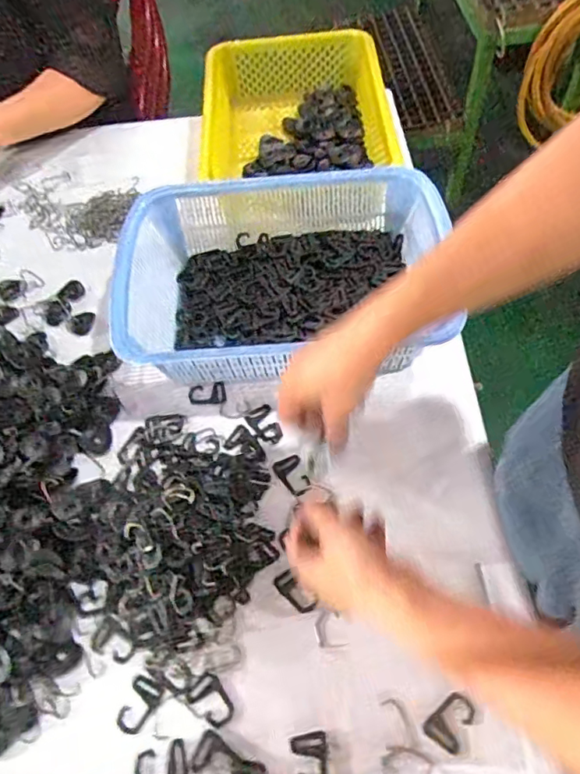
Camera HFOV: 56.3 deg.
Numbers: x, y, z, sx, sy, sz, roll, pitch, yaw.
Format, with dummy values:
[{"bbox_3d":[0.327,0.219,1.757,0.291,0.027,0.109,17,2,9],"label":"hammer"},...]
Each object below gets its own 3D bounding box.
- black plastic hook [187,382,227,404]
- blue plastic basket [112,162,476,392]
[{"bbox_3d":[-0.095,0.007,0.614,0.043,0.006,0.023,-6,58,0],"label":"black plastic hook"},{"bbox_3d":[-0.015,-0.126,0.634,0.376,0.097,0.252,-5,58,1],"label":"blue plastic basket"}]

